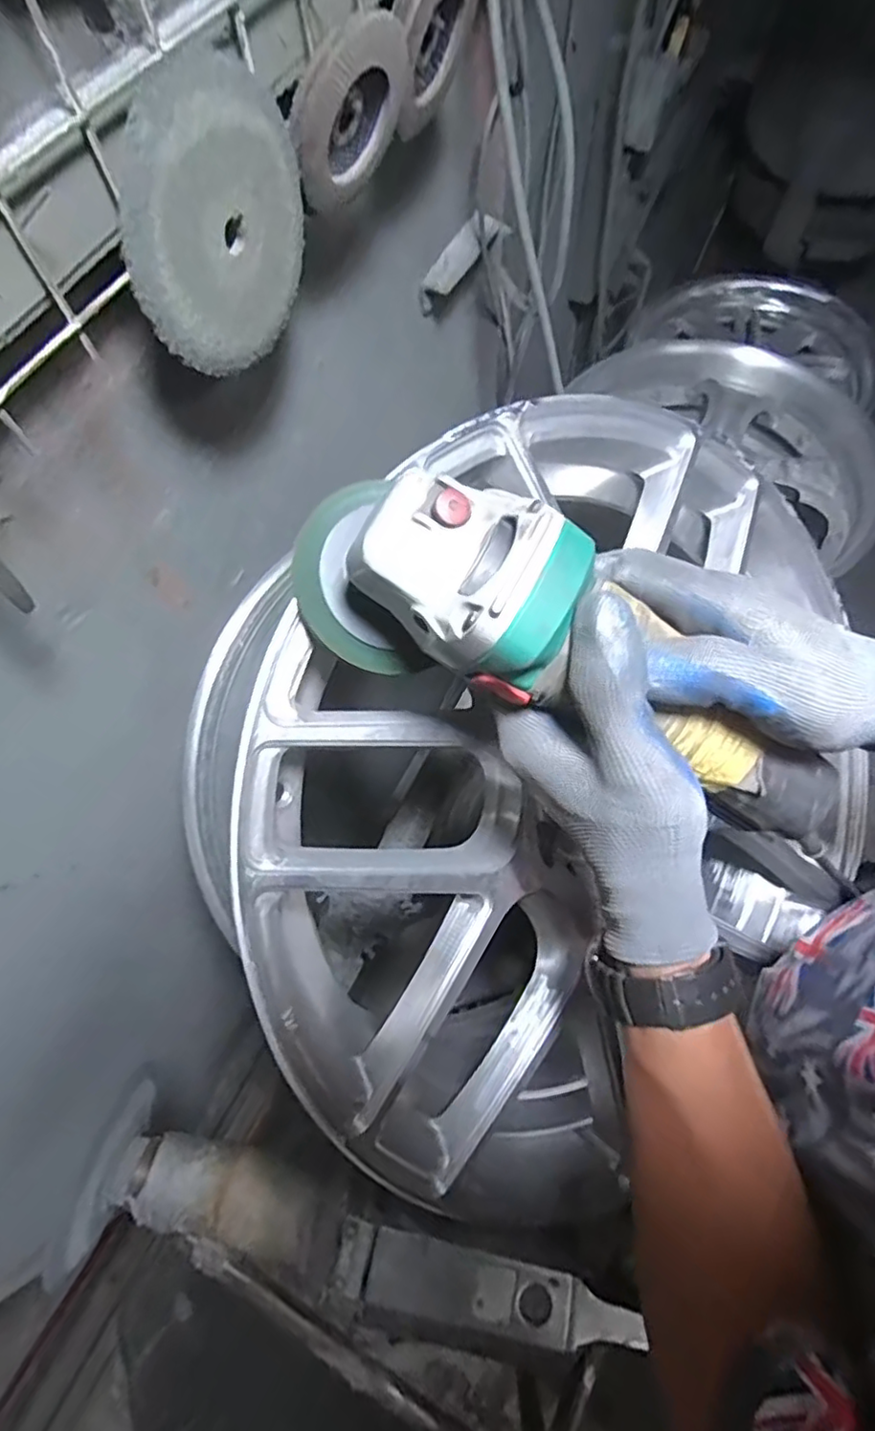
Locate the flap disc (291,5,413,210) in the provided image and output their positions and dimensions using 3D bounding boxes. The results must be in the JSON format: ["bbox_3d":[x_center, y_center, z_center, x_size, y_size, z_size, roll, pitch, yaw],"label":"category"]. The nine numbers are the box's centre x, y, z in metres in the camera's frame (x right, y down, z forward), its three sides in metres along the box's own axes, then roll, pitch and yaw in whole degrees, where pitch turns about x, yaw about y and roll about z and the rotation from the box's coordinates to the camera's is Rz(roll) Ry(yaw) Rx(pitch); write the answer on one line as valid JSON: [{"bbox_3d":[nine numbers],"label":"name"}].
[{"bbox_3d":[-0.050,-0.345,0.353,0.013,0.088,0.091,39,40,0],"label":"flap disc"}]

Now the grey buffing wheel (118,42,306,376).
[{"bbox_3d":[-0.112,-0.255,0.322,0.009,0.120,0.125,28,71,14],"label":"grey buffing wheel"}]

